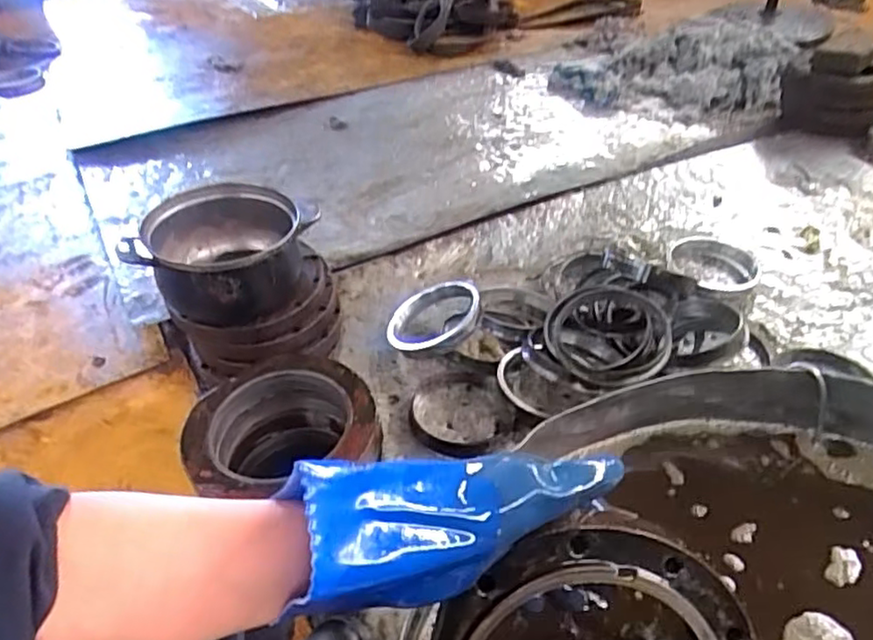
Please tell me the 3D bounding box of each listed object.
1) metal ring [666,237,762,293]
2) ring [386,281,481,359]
[{"bbox_3d":[0.551,-0.112,1.267,0.150,0.048,0.159,-2,42,2],"label":"metal ring"},{"bbox_3d":[-0.004,-0.002,1.165,0.171,0.035,0.171,-18,38,15],"label":"ring"}]

